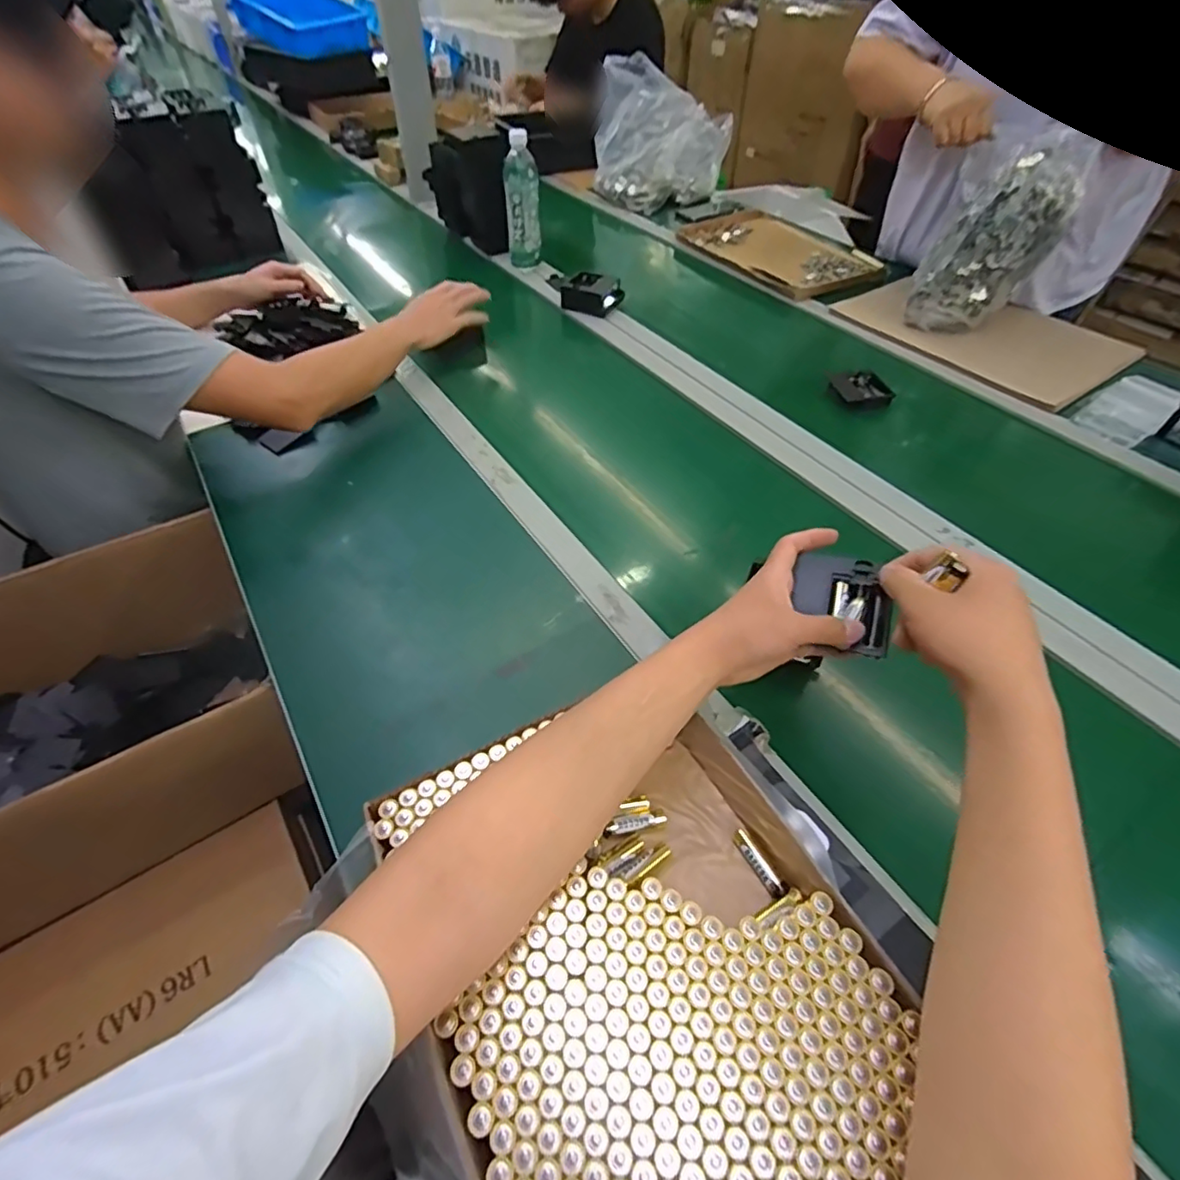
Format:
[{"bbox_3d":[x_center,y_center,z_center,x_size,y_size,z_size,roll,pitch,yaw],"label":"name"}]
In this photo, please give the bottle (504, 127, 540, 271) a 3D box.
[{"bbox_3d":[-0.131,-0.741,1.140,0.066,0.224,0.066,-6,49,-5],"label":"bottle"}]

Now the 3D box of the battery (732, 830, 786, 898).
[{"bbox_3d":[0.123,0.199,0.427,0.012,0.010,0.051,-21,52,-17],"label":"battery"}]

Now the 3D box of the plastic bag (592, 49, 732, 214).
[{"bbox_3d":[0.179,-1.101,1.437,0.330,0.271,0.208,6,49,5],"label":"plastic bag"}]

